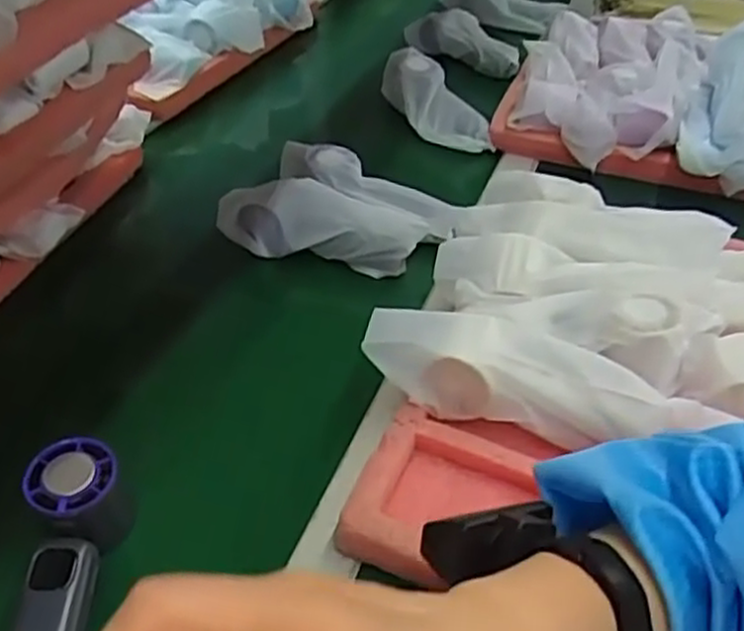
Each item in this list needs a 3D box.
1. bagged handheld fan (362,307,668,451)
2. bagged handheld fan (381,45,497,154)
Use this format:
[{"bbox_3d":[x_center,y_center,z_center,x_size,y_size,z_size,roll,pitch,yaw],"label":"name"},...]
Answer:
[{"bbox_3d":[0.093,0.038,0.515,0.194,0.045,0.058,11,41,11],"label":"bagged handheld fan"},{"bbox_3d":[0.077,-0.249,0.895,0.076,0.043,0.177,-22,61,-25],"label":"bagged handheld fan"}]

